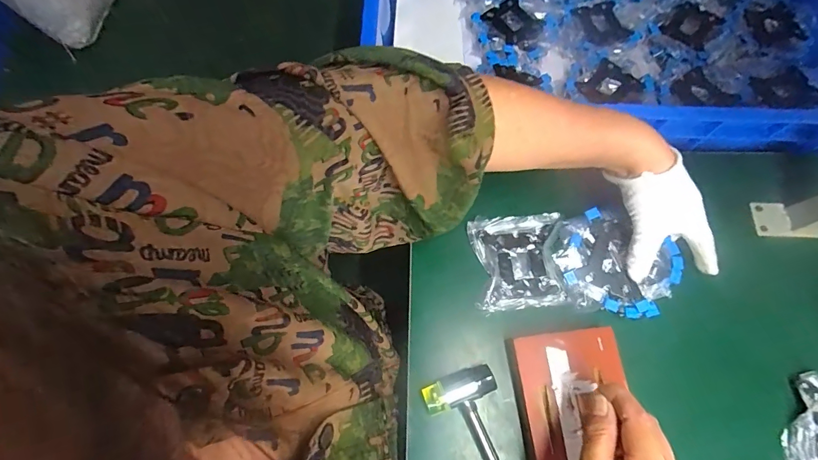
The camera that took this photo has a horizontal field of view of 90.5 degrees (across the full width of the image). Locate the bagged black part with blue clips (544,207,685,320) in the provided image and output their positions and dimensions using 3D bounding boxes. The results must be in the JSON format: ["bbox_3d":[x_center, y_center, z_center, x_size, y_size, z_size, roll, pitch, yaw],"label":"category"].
[{"bbox_3d":[0.214,0.037,0.436,0.127,0.030,0.108,34,76,13],"label":"bagged black part with blue clips"}]

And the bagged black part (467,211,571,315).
[{"bbox_3d":[0.122,0.034,0.456,0.097,0.009,0.106,-5,71,1],"label":"bagged black part"}]

